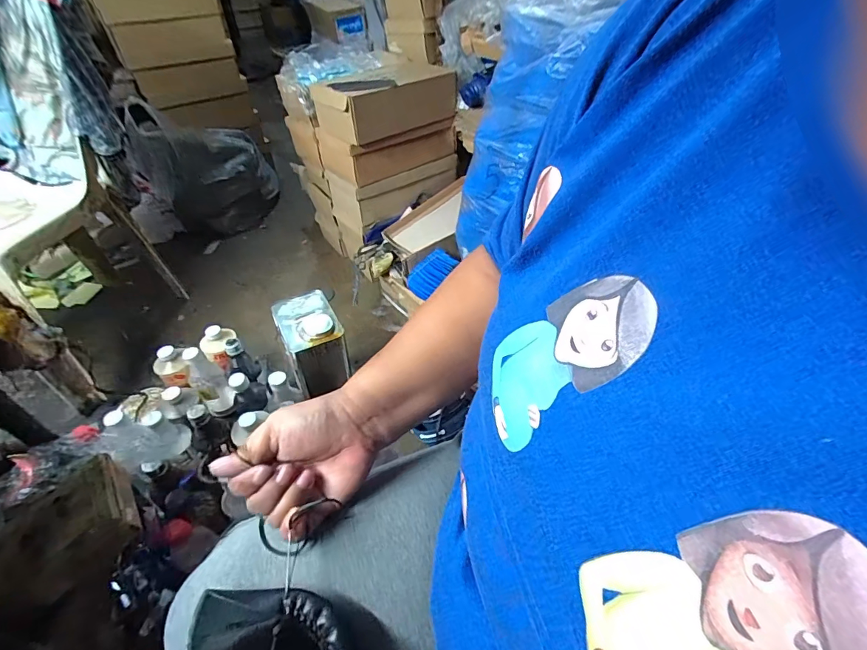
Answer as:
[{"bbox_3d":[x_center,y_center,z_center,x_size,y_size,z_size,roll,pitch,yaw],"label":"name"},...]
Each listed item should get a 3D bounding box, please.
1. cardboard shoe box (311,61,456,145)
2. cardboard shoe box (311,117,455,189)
[{"bbox_3d":[-0.121,-0.547,1.020,0.350,0.099,0.176,-34,53,-30],"label":"cardboard shoe box"},{"bbox_3d":[-0.119,-0.474,1.094,0.323,0.096,0.161,-28,51,-26],"label":"cardboard shoe box"}]

